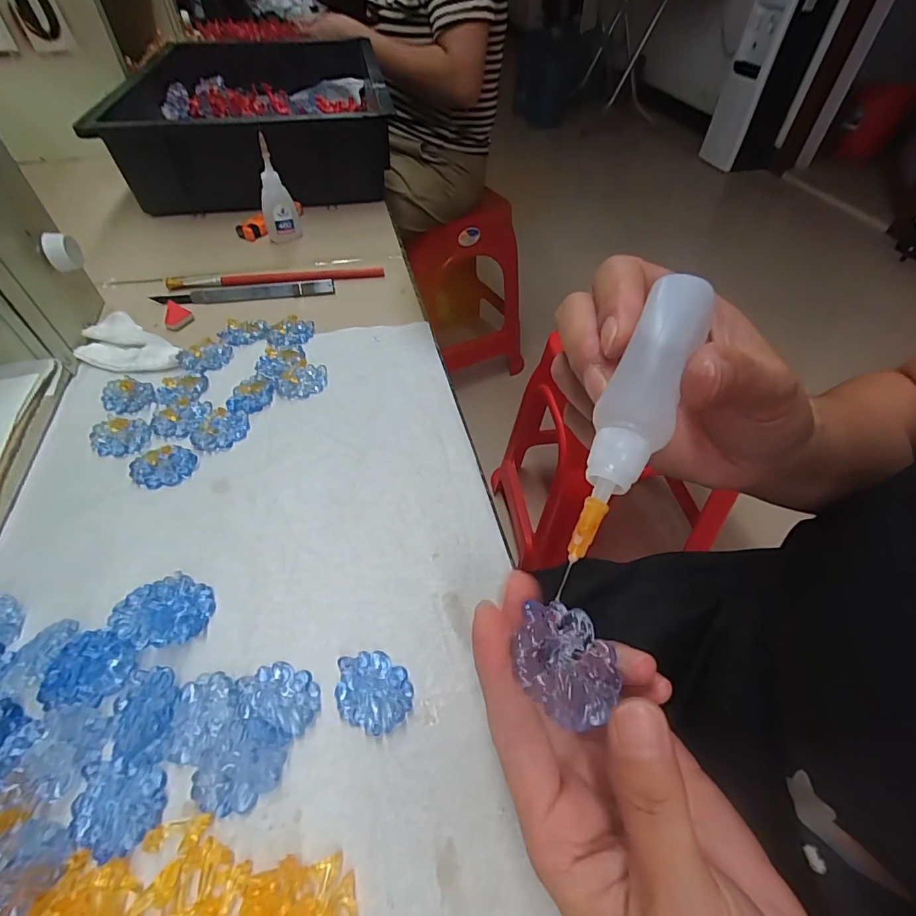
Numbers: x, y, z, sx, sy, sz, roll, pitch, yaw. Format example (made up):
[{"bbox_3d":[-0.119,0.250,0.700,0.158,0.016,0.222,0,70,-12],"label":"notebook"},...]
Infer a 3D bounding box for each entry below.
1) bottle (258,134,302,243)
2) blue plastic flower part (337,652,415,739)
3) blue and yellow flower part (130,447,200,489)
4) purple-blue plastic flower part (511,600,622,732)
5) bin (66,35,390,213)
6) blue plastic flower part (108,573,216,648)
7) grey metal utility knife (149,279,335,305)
[{"bbox_3d":[-0.181,-0.262,0.458,0.033,0.093,0.016,-12,51,-11],"label":"bottle"},{"bbox_3d":[-0.039,0.104,0.209,0.037,0.007,0.030,30,56,21],"label":"blue plastic flower part"},{"bbox_3d":[-0.183,0.005,0.287,0.036,0.006,0.028,-14,52,-13],"label":"blue and yellow flower part"},{"bbox_3d":[0.034,0.063,0.145,0.028,0.005,0.035,-31,57,-24],"label":"purple-blue plastic flower part"},{"bbox_3d":[-0.259,-0.453,0.615,0.300,0.099,0.441,-8,51,-8],"label":"bin"},{"bbox_3d":[-0.142,0.075,0.226,0.032,0.016,0.038,31,56,22],"label":"blue plastic flower part"},{"bbox_3d":[-0.190,-0.149,0.417,0.153,0.009,0.017,-7,51,-8],"label":"grey metal utility knife"}]

